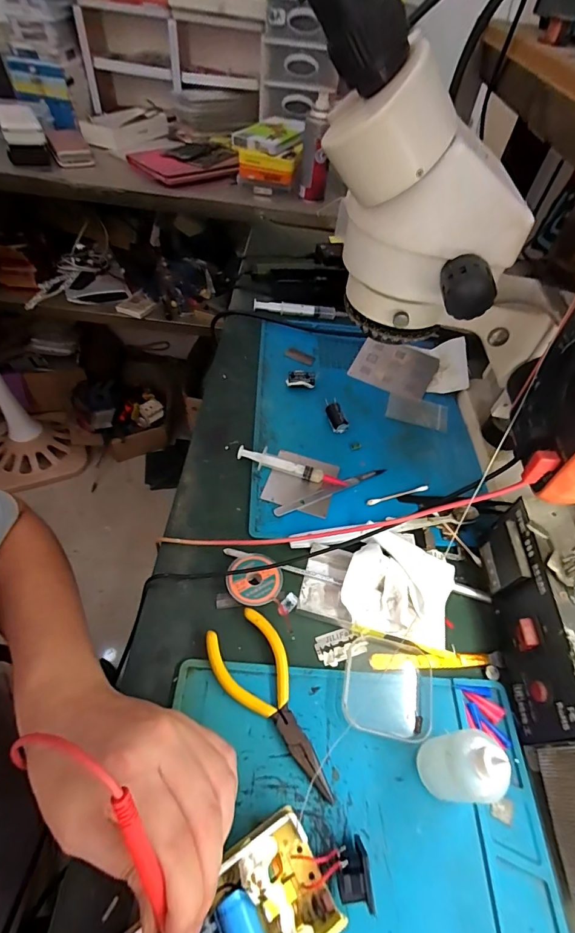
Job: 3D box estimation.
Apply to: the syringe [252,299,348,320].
[{"bbox_3d":[0.018,-0.234,0.607,0.138,0.014,0.019,4,53,-3],"label":"syringe"}]

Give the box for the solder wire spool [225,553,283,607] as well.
[{"bbox_3d":[-0.028,0.096,0.342,0.045,0.013,0.044,3,53,-4],"label":"solder wire spool"}]

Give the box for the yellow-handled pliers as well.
[{"bbox_3d":[-0.011,0.168,0.288,0.052,0.011,0.127,-23,59,-21],"label":"yellow-handled pliers"}]

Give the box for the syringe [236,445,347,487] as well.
[{"bbox_3d":[0.004,0.001,0.418,0.113,0.015,0.018,14,53,5],"label":"syringe"}]

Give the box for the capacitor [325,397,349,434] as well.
[{"bbox_3d":[0.056,-0.059,0.471,0.019,0.018,0.042,-10,54,-13],"label":"capacitor"}]

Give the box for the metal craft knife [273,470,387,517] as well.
[{"bbox_3d":[0.045,0.024,0.414,0.129,0.004,0.010,-21,58,-20],"label":"metal craft knife"}]

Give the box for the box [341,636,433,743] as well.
[{"bbox_3d":[0.076,0.164,0.304,0.067,0.015,0.064,12,53,3],"label":"box"}]

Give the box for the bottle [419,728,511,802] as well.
[{"bbox_3d":[0.103,0.182,0.245,0.029,0.081,0.034,-2,52,-8],"label":"bottle"}]

